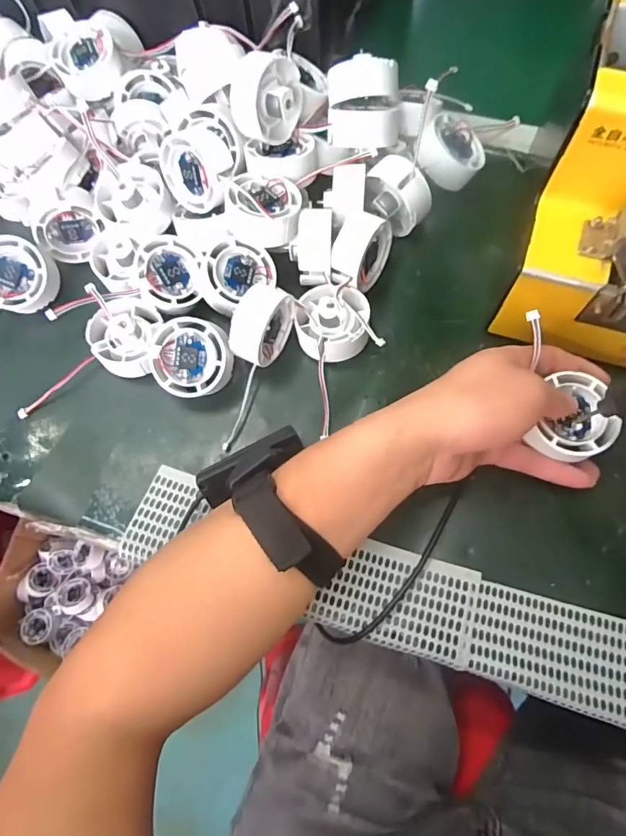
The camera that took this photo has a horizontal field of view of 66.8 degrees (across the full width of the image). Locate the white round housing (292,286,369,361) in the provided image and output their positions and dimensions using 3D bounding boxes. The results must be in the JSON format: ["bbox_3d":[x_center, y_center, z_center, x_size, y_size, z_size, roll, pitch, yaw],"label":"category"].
[{"bbox_3d":[0.014,-0.071,0.346,0.052,0.025,0.055,-1,70,2],"label":"white round housing"}]

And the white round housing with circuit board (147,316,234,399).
[{"bbox_3d":[-0.085,-0.043,0.336,0.054,0.023,0.054,0,94,5],"label":"white round housing with circuit board"}]

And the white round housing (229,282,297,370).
[{"bbox_3d":[-0.037,-0.066,0.337,0.026,0.044,0.053,25,73,11],"label":"white round housing"}]

